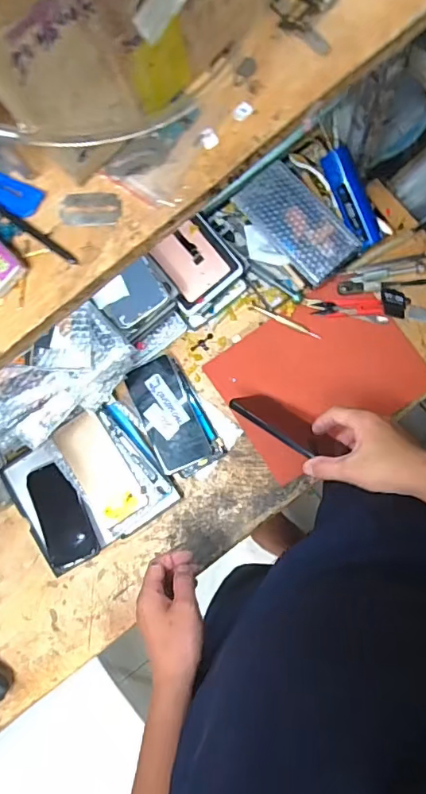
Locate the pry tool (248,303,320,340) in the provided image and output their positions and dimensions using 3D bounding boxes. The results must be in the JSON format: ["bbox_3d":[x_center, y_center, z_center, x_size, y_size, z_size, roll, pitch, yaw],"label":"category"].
[{"bbox_3d":[0.104,-0.109,0.719,0.109,0.008,0.009,25,88,8],"label":"pry tool"}]

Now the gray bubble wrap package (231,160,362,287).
[{"bbox_3d":[0.119,-0.242,0.702,0.087,0.038,0.170,-41,82,2],"label":"gray bubble wrap package"}]

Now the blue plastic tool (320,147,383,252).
[{"bbox_3d":[0.190,-0.267,0.671,0.042,0.023,0.132,-25,97,4],"label":"blue plastic tool"}]

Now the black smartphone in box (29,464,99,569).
[{"bbox_3d":[-0.217,0.168,0.718,0.073,0.015,0.142,-21,83,4],"label":"black smartphone in box"}]

